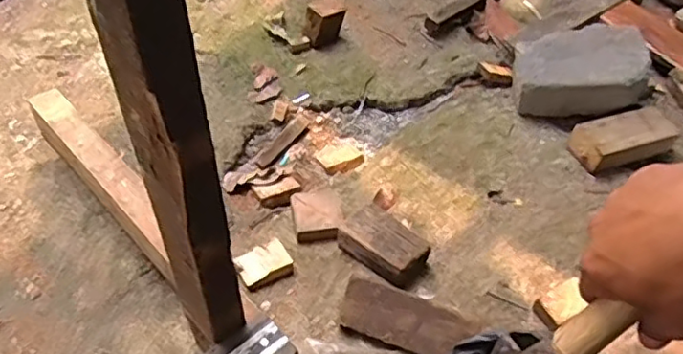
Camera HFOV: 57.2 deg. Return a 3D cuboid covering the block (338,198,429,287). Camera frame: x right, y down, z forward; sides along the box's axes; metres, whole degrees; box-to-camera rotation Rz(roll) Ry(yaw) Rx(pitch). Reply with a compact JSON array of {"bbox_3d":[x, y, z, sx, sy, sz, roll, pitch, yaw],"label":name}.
[{"bbox_3d":[0.051,0.080,0.745,0.103,0.046,0.064,35,54,22],"label":"block"}]

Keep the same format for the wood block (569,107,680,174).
[{"bbox_3d":[0.408,-0.061,0.911,0.160,0.055,0.068,-14,52,-18],"label":"wood block"}]

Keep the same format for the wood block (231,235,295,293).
[{"bbox_3d":[-0.089,0.101,0.724,0.059,0.018,0.046,-23,55,-24],"label":"wood block"}]

